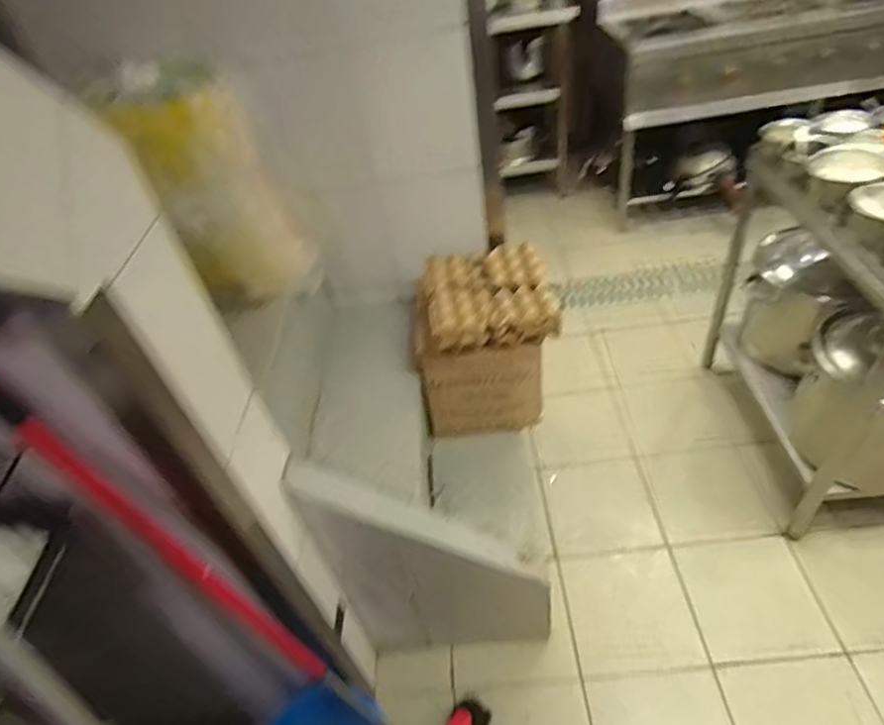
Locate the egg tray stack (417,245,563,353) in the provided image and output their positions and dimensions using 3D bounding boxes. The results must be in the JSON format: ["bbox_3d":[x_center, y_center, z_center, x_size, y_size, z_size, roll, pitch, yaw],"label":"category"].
[{"bbox_3d":[0.107,-0.163,1.355,0.293,0.076,0.293,-9,44,-4],"label":"egg tray stack"}]

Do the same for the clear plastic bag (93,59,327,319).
[{"bbox_3d":[-0.427,-0.334,1.116,0.094,0.491,0.279,32,55,32],"label":"clear plastic bag"}]

